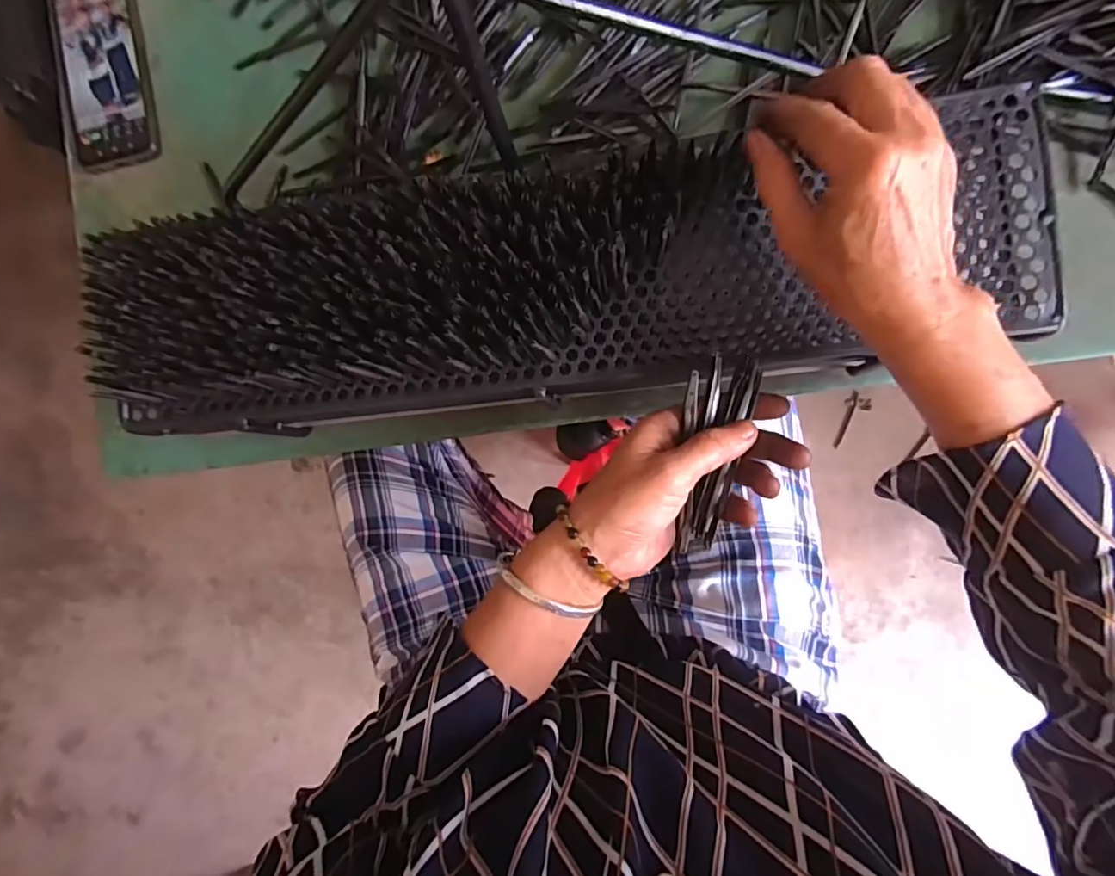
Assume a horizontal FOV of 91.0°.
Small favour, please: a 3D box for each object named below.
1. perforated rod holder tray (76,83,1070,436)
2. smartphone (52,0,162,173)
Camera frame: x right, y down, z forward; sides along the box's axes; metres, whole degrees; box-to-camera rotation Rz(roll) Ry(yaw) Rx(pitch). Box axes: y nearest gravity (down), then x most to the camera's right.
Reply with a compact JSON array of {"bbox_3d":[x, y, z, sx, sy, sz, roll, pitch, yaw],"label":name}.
[{"bbox_3d":[-0.009,-0.096,0.343,0.589,0.086,0.137,-7,90,3],"label":"perforated rod holder tray"},{"bbox_3d":[-0.396,-0.317,0.476,0.079,0.010,0.162,-9,90,7],"label":"smartphone"}]

